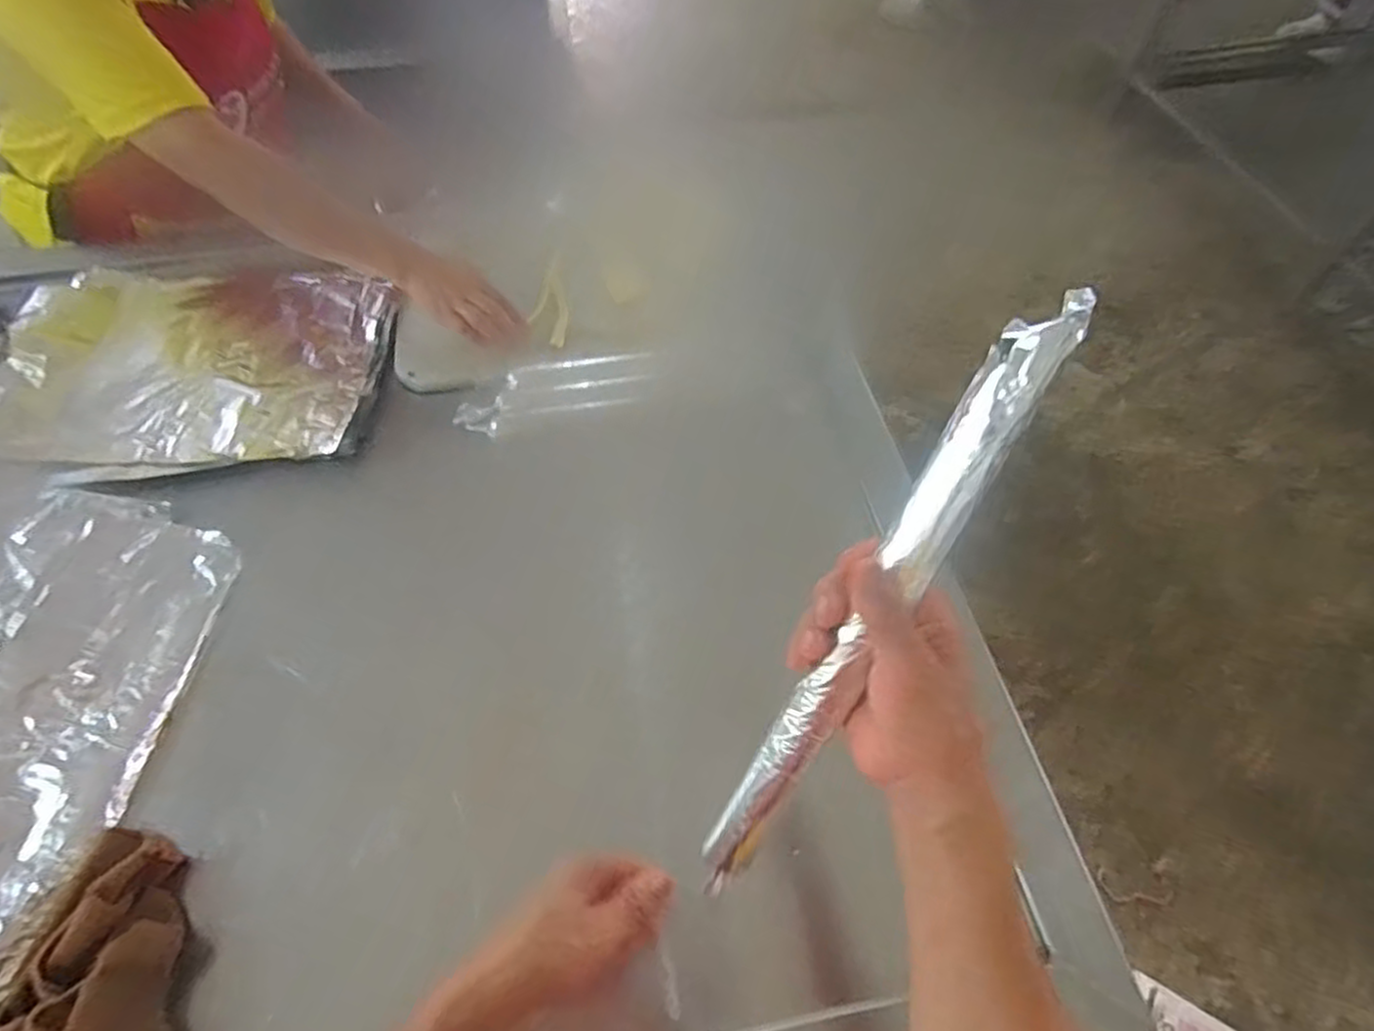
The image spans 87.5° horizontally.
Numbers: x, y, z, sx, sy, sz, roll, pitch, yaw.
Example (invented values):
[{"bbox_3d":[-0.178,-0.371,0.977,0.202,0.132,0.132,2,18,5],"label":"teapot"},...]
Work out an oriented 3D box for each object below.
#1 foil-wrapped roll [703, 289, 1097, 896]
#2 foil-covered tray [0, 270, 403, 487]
[{"bbox_3d":[0.100,0.063,0.403,0.033,0.391,0.022,32,19,19],"label":"foil-wrapped roll"},{"bbox_3d":[-0.597,-0.180,0.837,0.477,0.035,0.344,-2,57,-2],"label":"foil-covered tray"}]

